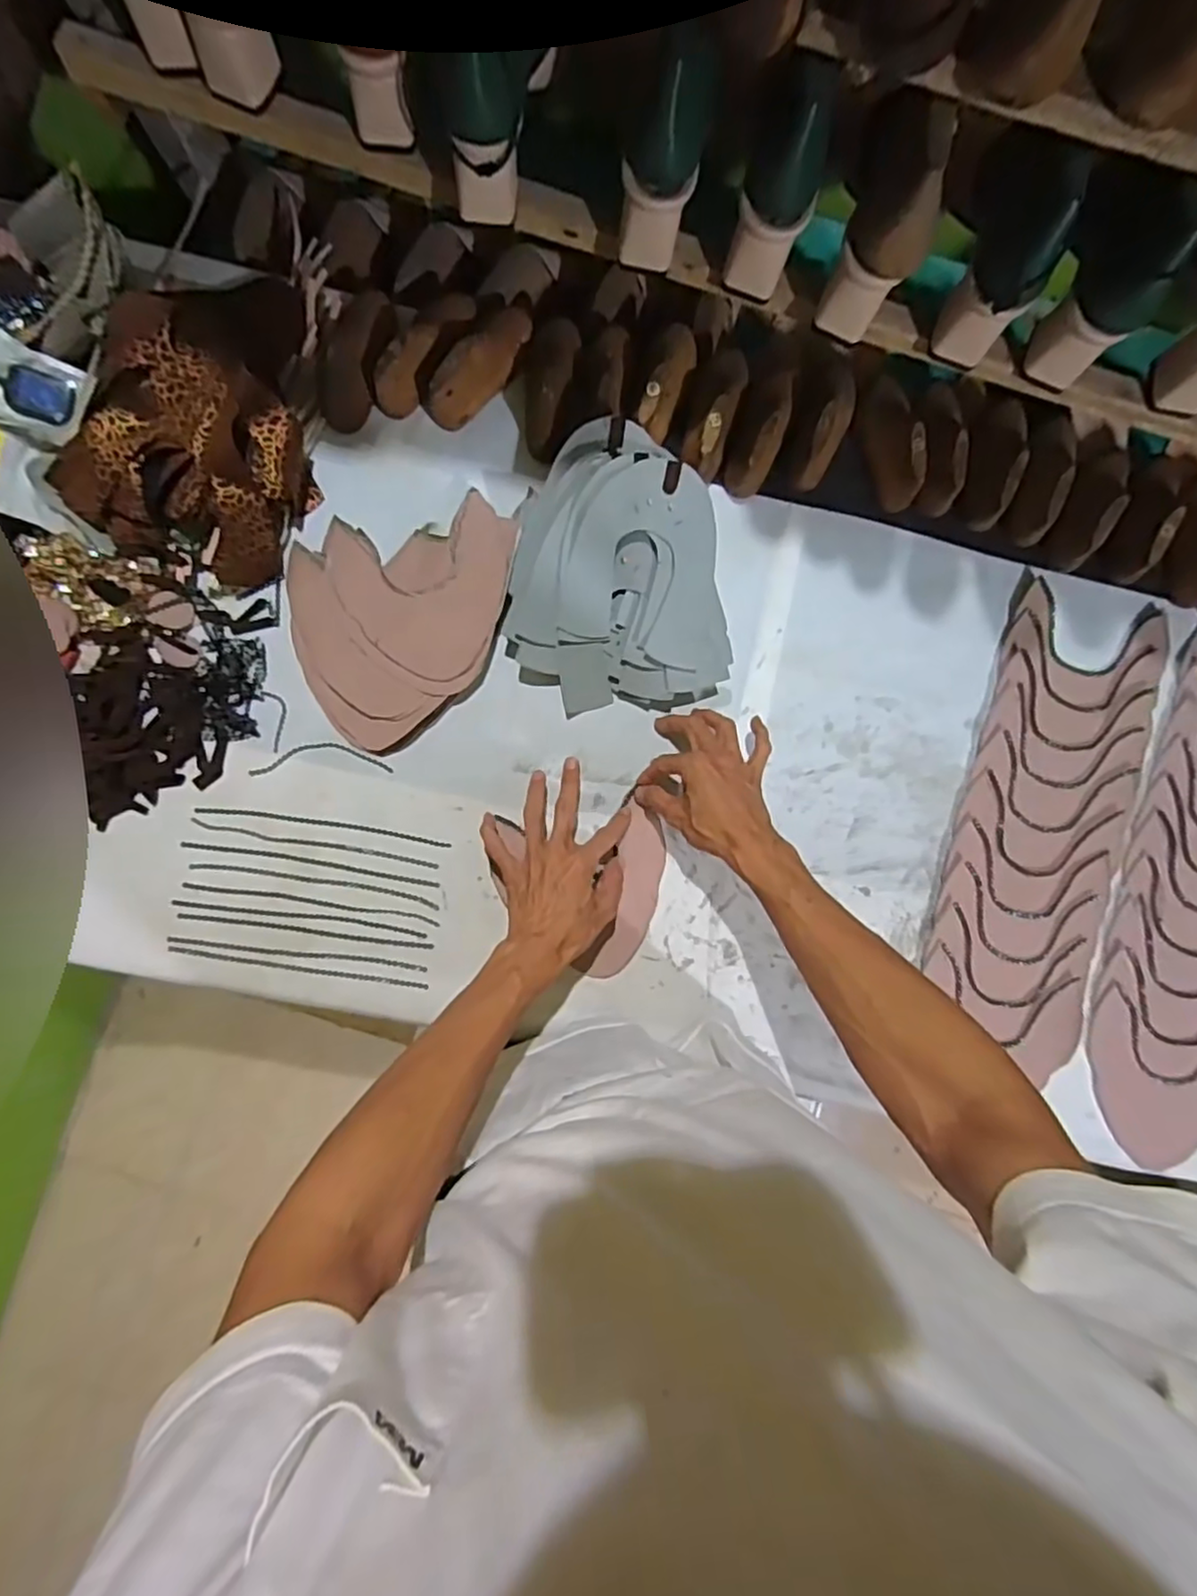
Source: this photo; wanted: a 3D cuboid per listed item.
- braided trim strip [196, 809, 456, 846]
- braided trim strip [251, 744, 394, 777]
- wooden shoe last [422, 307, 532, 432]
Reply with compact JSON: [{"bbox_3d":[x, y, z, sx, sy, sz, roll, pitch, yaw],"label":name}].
[{"bbox_3d":[-0.260,0.027,0.623,0.235,0.008,0.010,9,87,-2],"label":"braided trim strip"},{"bbox_3d":[-0.264,-0.037,0.627,0.131,0.005,0.030,-2,87,-3],"label":"braided trim strip"},{"bbox_3d":[-0.115,-0.422,0.630,0.049,0.049,0.140,39,86,0],"label":"wooden shoe last"}]

